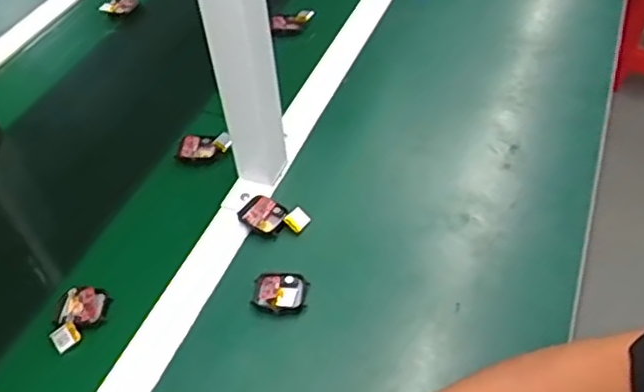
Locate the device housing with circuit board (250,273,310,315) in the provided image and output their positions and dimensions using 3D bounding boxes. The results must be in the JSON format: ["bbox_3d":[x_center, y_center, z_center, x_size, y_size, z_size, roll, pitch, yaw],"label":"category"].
[{"bbox_3d":[-0.037,0.083,0.543,0.047,0.009,0.037,2,48,6],"label":"device housing with circuit board"}]

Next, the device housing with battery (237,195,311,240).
[{"bbox_3d":[-0.049,0.020,0.599,0.065,0.011,0.041,27,55,25],"label":"device housing with battery"}]

